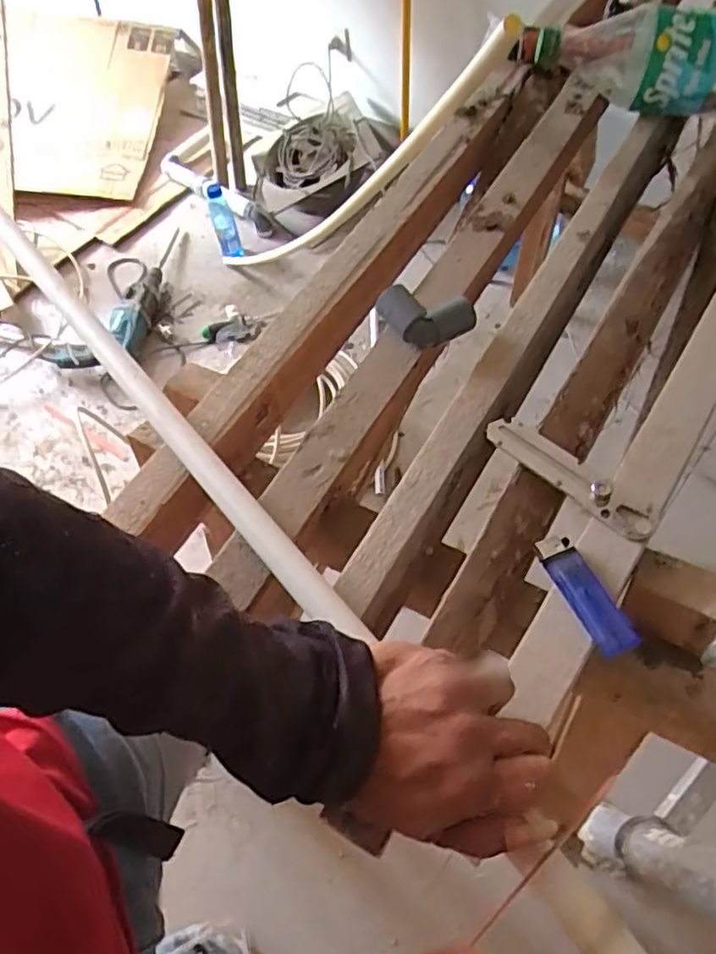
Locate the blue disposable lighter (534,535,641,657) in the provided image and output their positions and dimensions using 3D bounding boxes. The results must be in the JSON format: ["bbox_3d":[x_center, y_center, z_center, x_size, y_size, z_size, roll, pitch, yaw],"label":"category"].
[{"bbox_3d":[0.139,0.070,0.392,0.022,0.015,0.080,-21,60,-10],"label":"blue disposable lighter"}]

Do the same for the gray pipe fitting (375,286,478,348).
[{"bbox_3d":[0.052,-0.126,0.513,0.078,0.028,0.044,9,61,12],"label":"gray pipe fitting"}]

